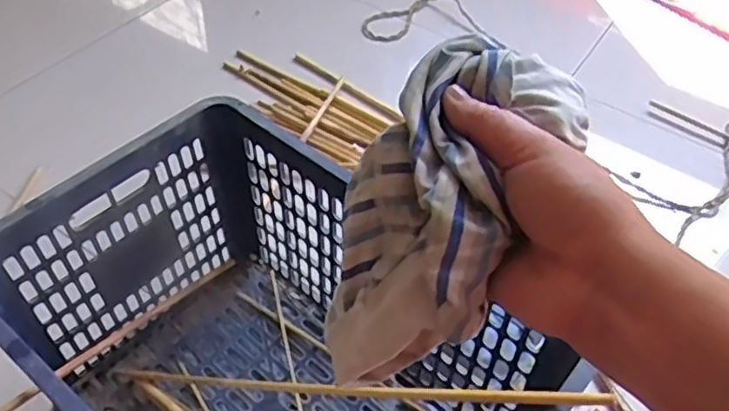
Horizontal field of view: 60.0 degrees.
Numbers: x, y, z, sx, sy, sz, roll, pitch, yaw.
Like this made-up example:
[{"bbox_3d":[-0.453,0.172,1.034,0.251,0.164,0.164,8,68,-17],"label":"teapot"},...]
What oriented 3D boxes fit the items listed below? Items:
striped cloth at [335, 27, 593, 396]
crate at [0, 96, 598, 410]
[{"bbox_3d":[0.031,0.004,0.298,0.090,0.051,0.175,25,92,15],"label":"striped cloth"},{"bbox_3d":[-0.101,0.173,0.632,0.481,0.309,0.330,35,55,23],"label":"crate"}]

